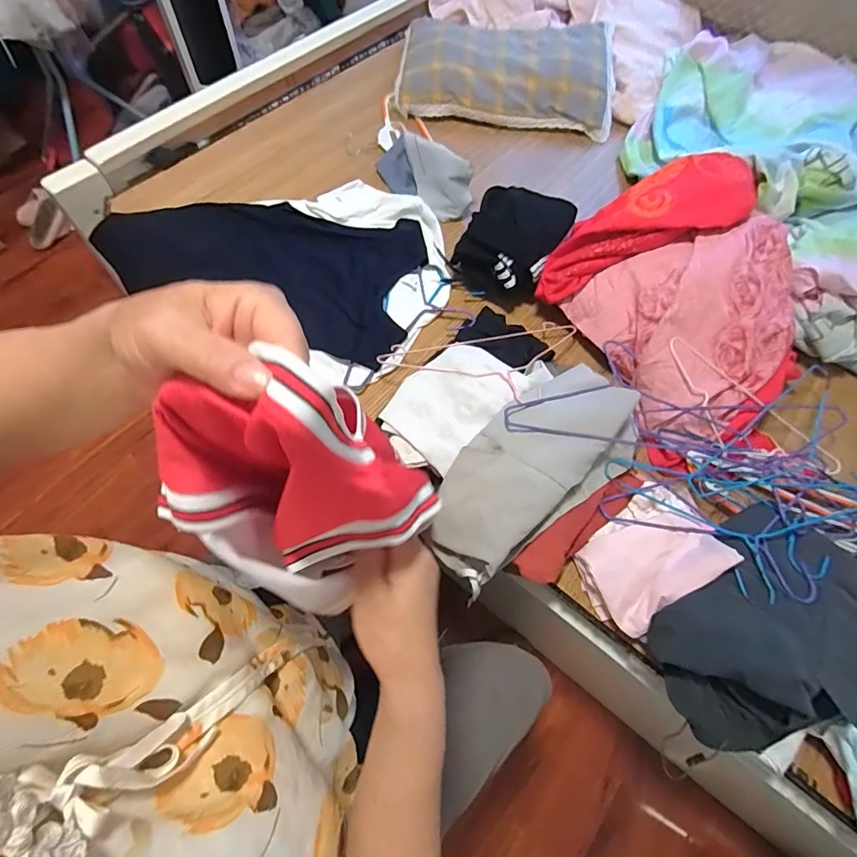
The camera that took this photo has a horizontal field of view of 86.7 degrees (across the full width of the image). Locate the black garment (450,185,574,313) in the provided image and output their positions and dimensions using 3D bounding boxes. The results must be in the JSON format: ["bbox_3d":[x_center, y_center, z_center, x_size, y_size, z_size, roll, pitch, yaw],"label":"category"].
[{"bbox_3d":[0.167,-0.369,0.888,0.170,0.094,0.229,28,66,10],"label":"black garment"}]

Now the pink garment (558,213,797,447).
[{"bbox_3d":[0.473,-0.184,0.778,0.336,0.151,0.321,-23,68,-13],"label":"pink garment"}]

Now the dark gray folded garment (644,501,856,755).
[{"bbox_3d":[0.466,0.242,0.584,0.358,0.098,0.239,-26,69,-15],"label":"dark gray folded garment"}]

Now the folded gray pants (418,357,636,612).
[{"bbox_3d":[0.157,0.046,0.660,0.365,0.062,0.171,-37,72,-19],"label":"folded gray pants"}]

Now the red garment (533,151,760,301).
[{"bbox_3d":[0.373,-0.361,0.812,0.401,0.051,0.167,-28,68,7],"label":"red garment"}]

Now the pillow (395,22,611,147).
[{"bbox_3d":[0.202,-0.911,1.151,0.535,0.110,0.309,5,64,-1],"label":"pillow"}]

